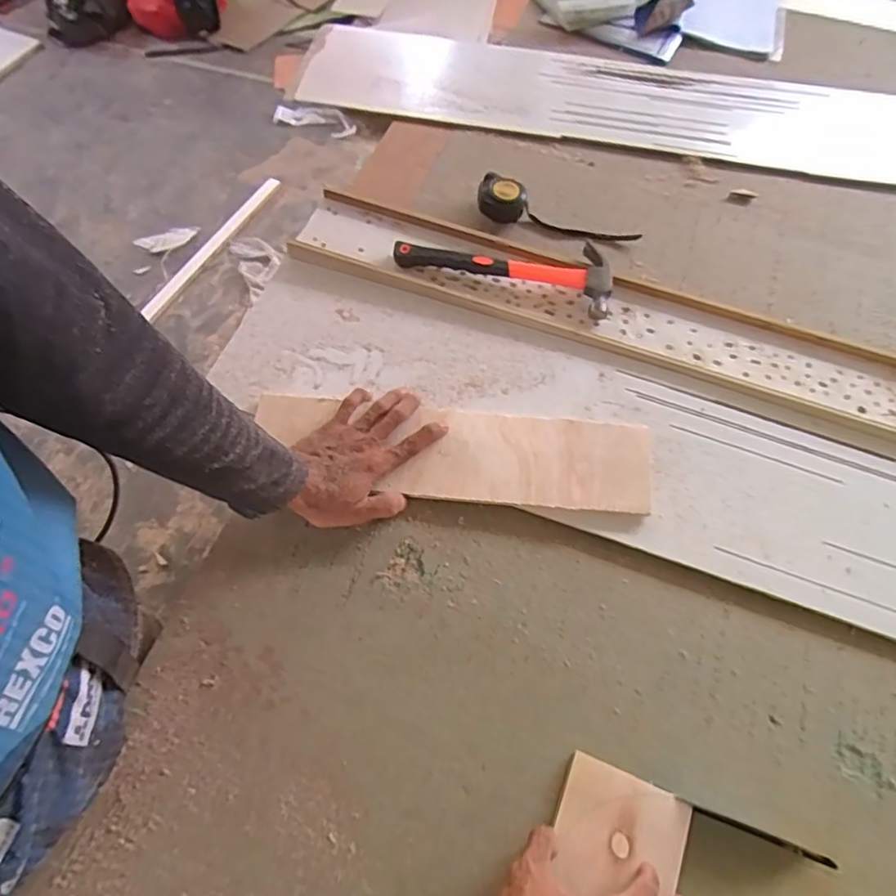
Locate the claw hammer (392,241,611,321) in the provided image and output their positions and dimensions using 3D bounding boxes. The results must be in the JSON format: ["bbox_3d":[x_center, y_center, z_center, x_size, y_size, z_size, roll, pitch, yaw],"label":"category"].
[{"bbox_3d":[0.072,-0.236,0.744,0.266,0.033,0.099,17,65,8],"label":"claw hammer"}]

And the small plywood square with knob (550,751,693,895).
[{"bbox_3d":[0.136,0.308,0.477,0.098,0.015,0.090,21,65,10],"label":"small plywood square with knob"}]

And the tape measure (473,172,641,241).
[{"bbox_3d":[0.141,-0.307,0.792,0.214,0.038,0.050,19,65,9],"label":"tape measure"}]

